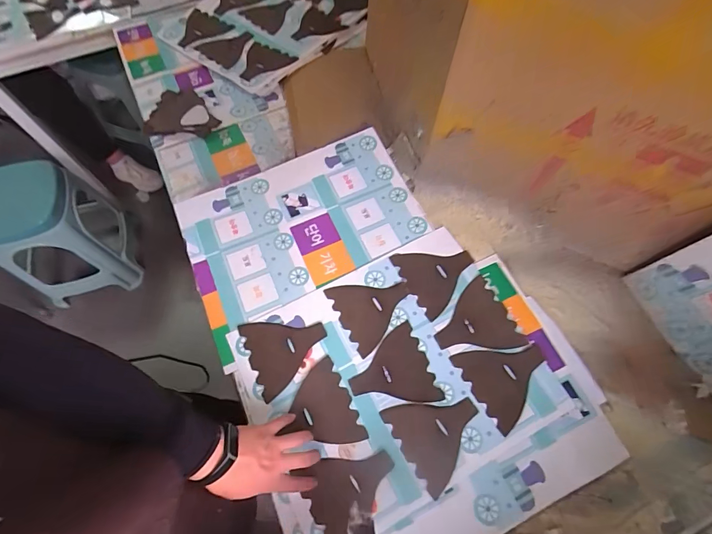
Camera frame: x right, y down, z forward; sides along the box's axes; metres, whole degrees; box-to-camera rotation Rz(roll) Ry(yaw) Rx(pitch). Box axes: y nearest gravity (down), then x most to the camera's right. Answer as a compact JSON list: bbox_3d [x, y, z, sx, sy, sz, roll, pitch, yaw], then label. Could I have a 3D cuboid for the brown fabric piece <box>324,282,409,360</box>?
[{"bbox_3d":[0.033,0.072,0.672,0.132,0.007,0.131,-25,67,-10],"label":"brown fabric piece"}]

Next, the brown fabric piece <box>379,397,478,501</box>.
[{"bbox_3d":[0.131,0.258,0.588,0.131,0.004,0.131,-29,68,-12],"label":"brown fabric piece"}]

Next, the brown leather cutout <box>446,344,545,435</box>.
[{"bbox_3d":[0.251,0.179,0.618,0.131,0.010,0.130,-26,67,-11],"label":"brown leather cutout"}]

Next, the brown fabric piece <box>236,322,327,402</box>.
[{"bbox_3d":[-0.118,0.138,0.643,0.132,0.005,0.130,-23,67,-10],"label":"brown fabric piece"}]

